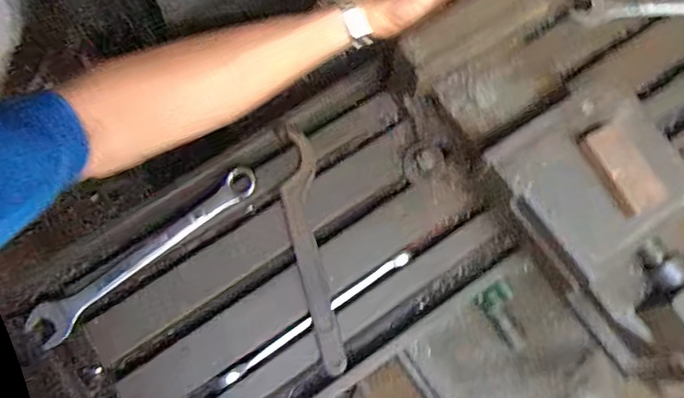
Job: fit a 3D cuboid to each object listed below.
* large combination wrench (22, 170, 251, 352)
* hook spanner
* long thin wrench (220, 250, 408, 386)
[{"bbox_3d":[-0.188,0.055,0.538,0.249,0.012,0.039,-36,76,-10],"label":"large combination wrench"},{"bbox_3d":[-0.031,0.044,0.548,0.037,0.012,0.248,-12,73,-4],"label":"hook spanner"},{"bbox_3d":[-0.023,0.113,0.526,0.210,0.013,0.012,-34,76,-10],"label":"long thin wrench"}]

